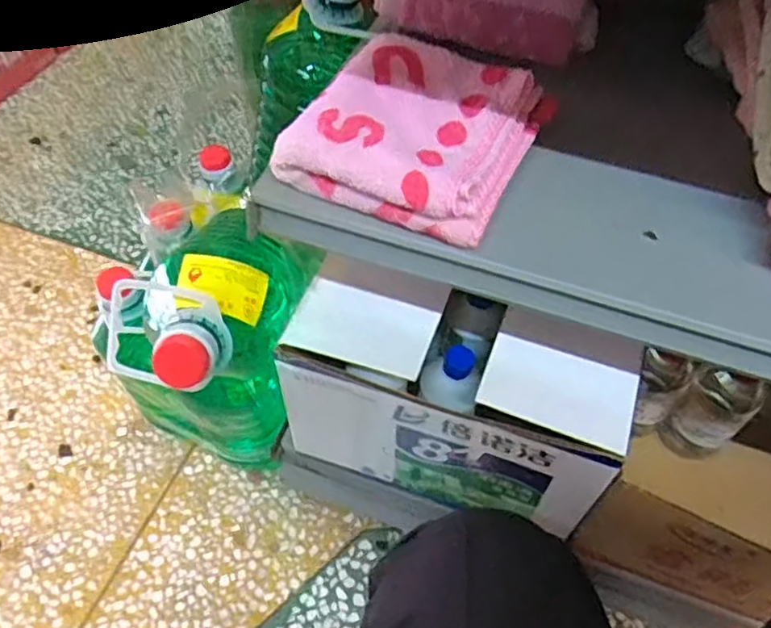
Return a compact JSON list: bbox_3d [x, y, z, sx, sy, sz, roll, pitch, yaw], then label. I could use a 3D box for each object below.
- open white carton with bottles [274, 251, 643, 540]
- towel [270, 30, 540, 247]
[{"bbox_3d":[0.075,0.079,0.665,0.316,0.206,0.161,17,56,12],"label":"open white carton with bottles"},{"bbox_3d":[0.028,-0.145,0.494,0.158,0.038,0.172,21,57,14],"label":"towel"}]

